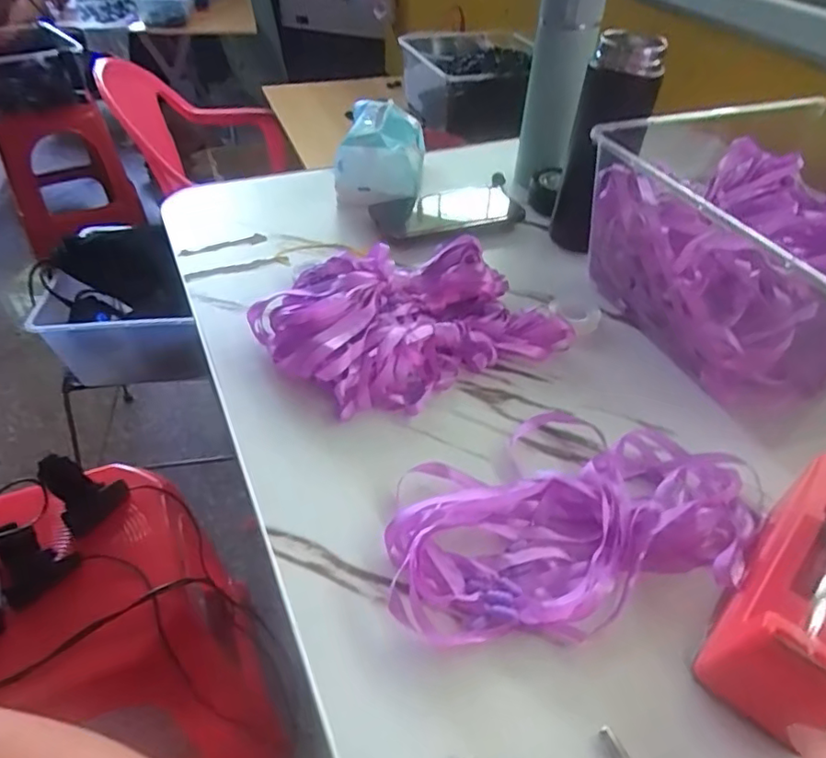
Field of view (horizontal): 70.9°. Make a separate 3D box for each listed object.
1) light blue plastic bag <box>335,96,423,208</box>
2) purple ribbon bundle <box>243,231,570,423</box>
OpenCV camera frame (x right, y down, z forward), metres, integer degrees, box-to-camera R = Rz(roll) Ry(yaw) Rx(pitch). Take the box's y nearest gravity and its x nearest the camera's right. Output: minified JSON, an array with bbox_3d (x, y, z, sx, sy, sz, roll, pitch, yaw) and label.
[{"bbox_3d":[-0.038,-0.282,0.706,0.098,0.076,0.147,4,45,1],"label":"light blue plastic bag"},{"bbox_3d":[-0.004,-0.056,0.501,0.234,0.051,0.165,-21,50,-23],"label":"purple ribbon bundle"}]

